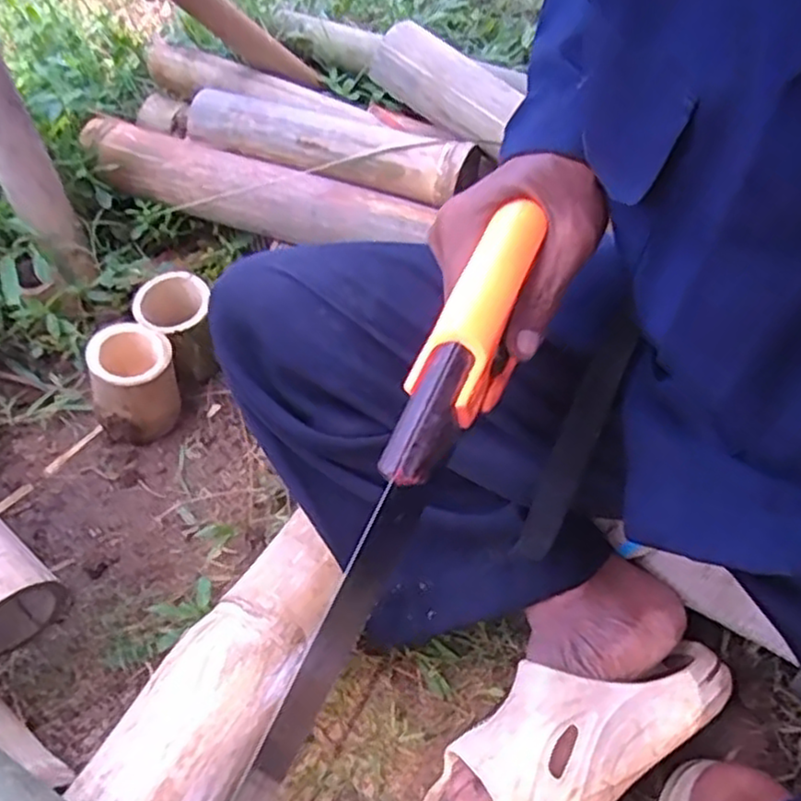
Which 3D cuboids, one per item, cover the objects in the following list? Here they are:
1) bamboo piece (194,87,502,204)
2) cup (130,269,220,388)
[{"bbox_3d":[-0.085,-0.294,0.808,0.347,0.050,0.078,14,53,11],"label":"bamboo piece"},{"bbox_3d":[-0.240,-0.077,0.787,0.080,0.095,0.082,-33,59,-23],"label":"cup"}]

